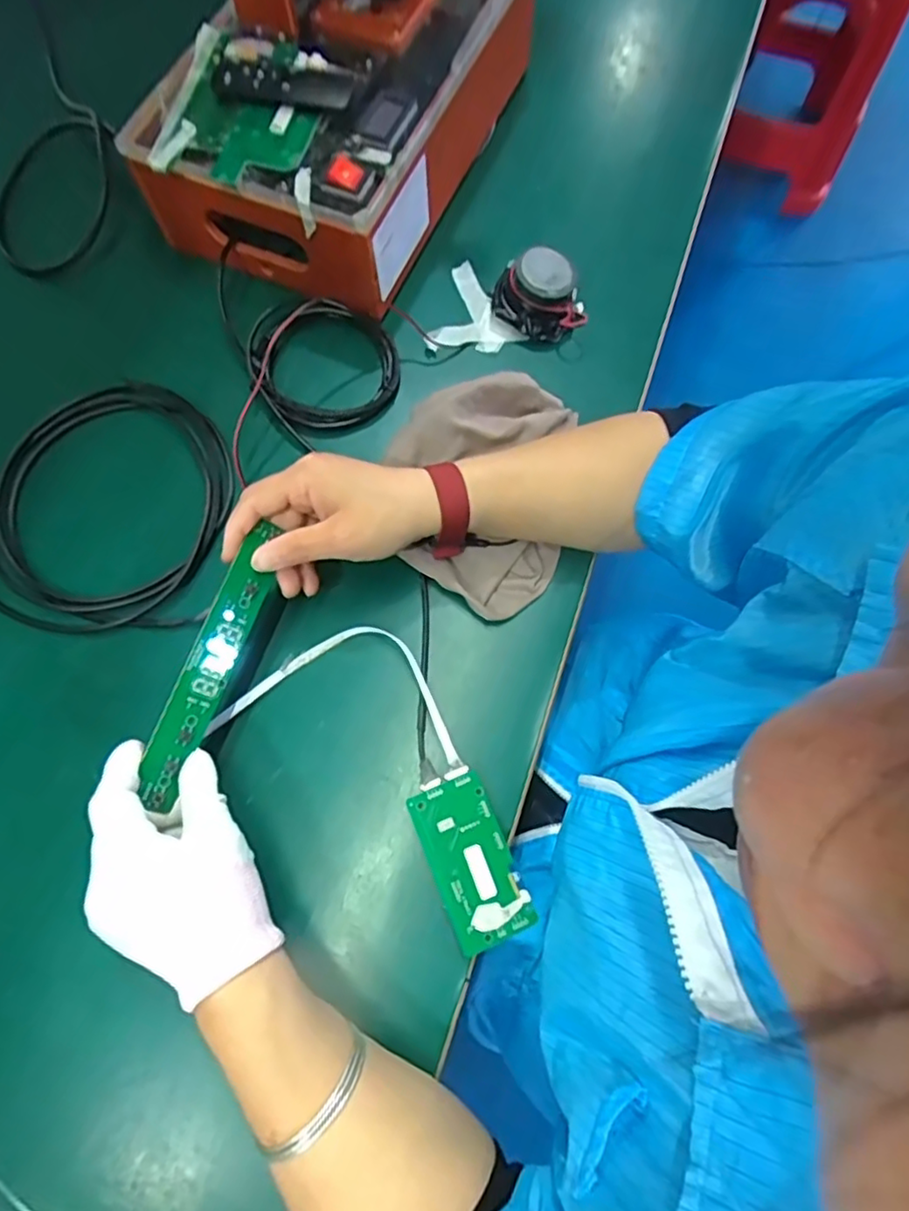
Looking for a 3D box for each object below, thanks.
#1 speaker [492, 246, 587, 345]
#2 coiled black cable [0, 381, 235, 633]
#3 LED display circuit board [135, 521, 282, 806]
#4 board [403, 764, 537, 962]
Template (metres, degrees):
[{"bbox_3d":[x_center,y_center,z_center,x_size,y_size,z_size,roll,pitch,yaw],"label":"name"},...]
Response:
[{"bbox_3d":[0.068,-0.245,0.504,0.073,0.047,0.054,9,71,1],"label":"speaker"},{"bbox_3d":[-0.273,-0.079,0.458,0.216,0.021,0.192,3,71,-1],"label":"coiled black cable"},{"bbox_3d":[-0.141,0.033,0.375,0.029,0.006,0.169,28,74,-31],"label":"LED display circuit board"},{"bbox_3d":[0.009,0.155,0.392,0.049,0.014,0.099,-22,73,-9],"label":"board"}]

